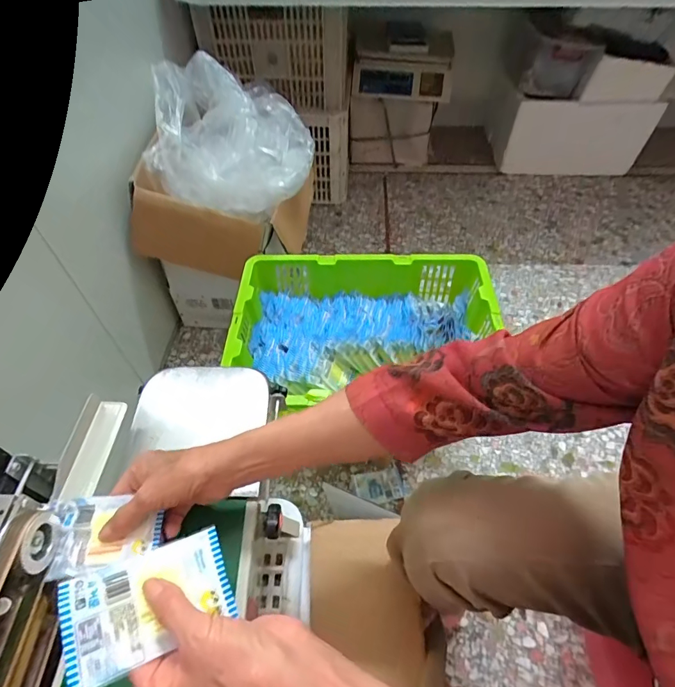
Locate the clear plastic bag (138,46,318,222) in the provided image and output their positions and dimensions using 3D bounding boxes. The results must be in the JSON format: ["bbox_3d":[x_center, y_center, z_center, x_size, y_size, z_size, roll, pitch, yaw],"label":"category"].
[{"bbox_3d":[-0.225,-0.461,0.928,0.308,0.190,0.349,-5,52,-4],"label":"clear plastic bag"}]

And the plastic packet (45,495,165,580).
[{"bbox_3d":[-0.207,0.167,0.376,0.096,0.009,0.063,-7,52,-6],"label":"plastic packet"}]

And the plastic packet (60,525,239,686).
[{"bbox_3d":[-0.127,0.176,0.290,0.101,0.007,0.064,-11,62,-31],"label":"plastic packet"}]

